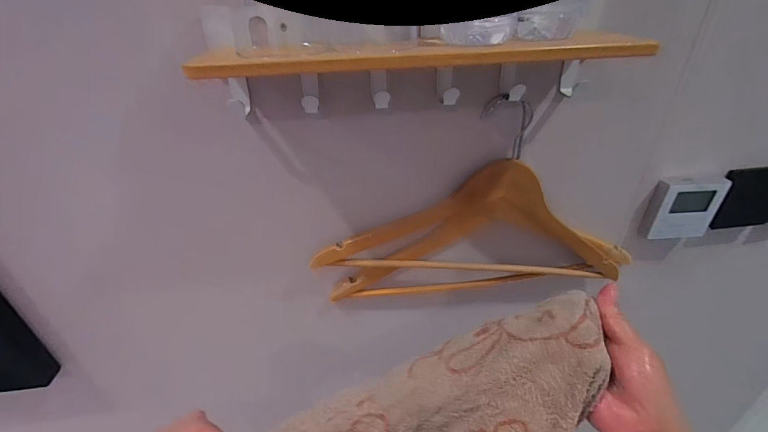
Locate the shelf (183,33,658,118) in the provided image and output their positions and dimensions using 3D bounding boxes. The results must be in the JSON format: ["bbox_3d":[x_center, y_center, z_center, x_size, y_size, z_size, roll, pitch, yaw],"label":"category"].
[{"bbox_3d":[0.035,-0.126,0.320,0.358,0.058,0.114,-5,31,-4],"label":"shelf"}]

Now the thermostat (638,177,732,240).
[{"bbox_3d":[0.408,-0.009,0.485,0.091,0.090,0.024,-5,31,-4],"label":"thermostat"}]

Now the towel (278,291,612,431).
[{"bbox_3d":[0.046,0.178,0.290,0.304,0.084,0.123,-22,34,-5],"label":"towel"}]

